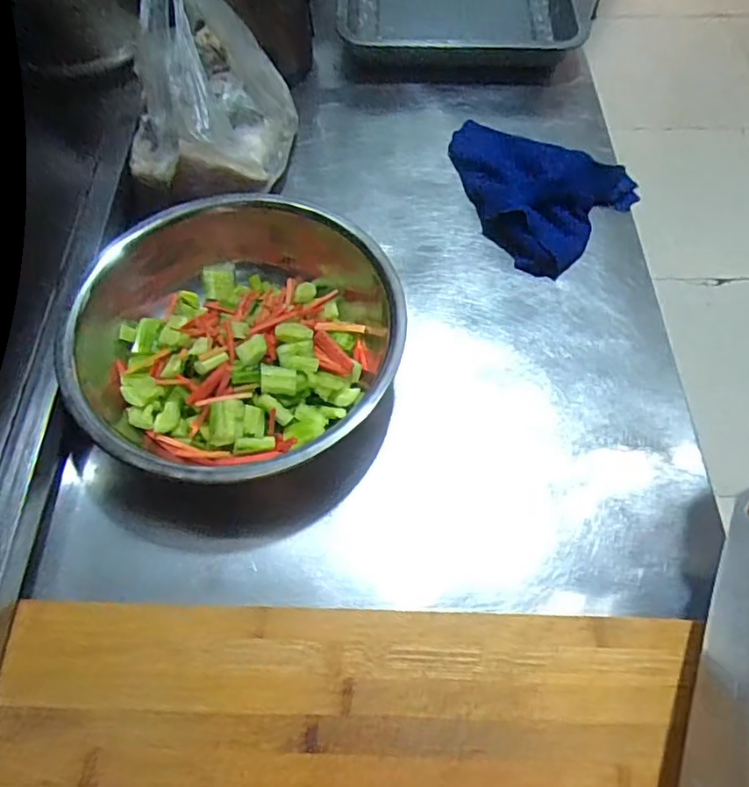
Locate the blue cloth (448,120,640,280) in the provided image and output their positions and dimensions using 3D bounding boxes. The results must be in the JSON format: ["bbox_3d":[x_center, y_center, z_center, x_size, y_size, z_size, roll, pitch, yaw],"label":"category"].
[{"bbox_3d":[0.146,-0.218,0.598,0.156,0.039,0.200,-40,66,-21],"label":"blue cloth"}]

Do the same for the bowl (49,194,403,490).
[{"bbox_3d":[-0.114,-0.044,0.476,0.240,0.073,0.248,0,59,0],"label":"bowl"}]

